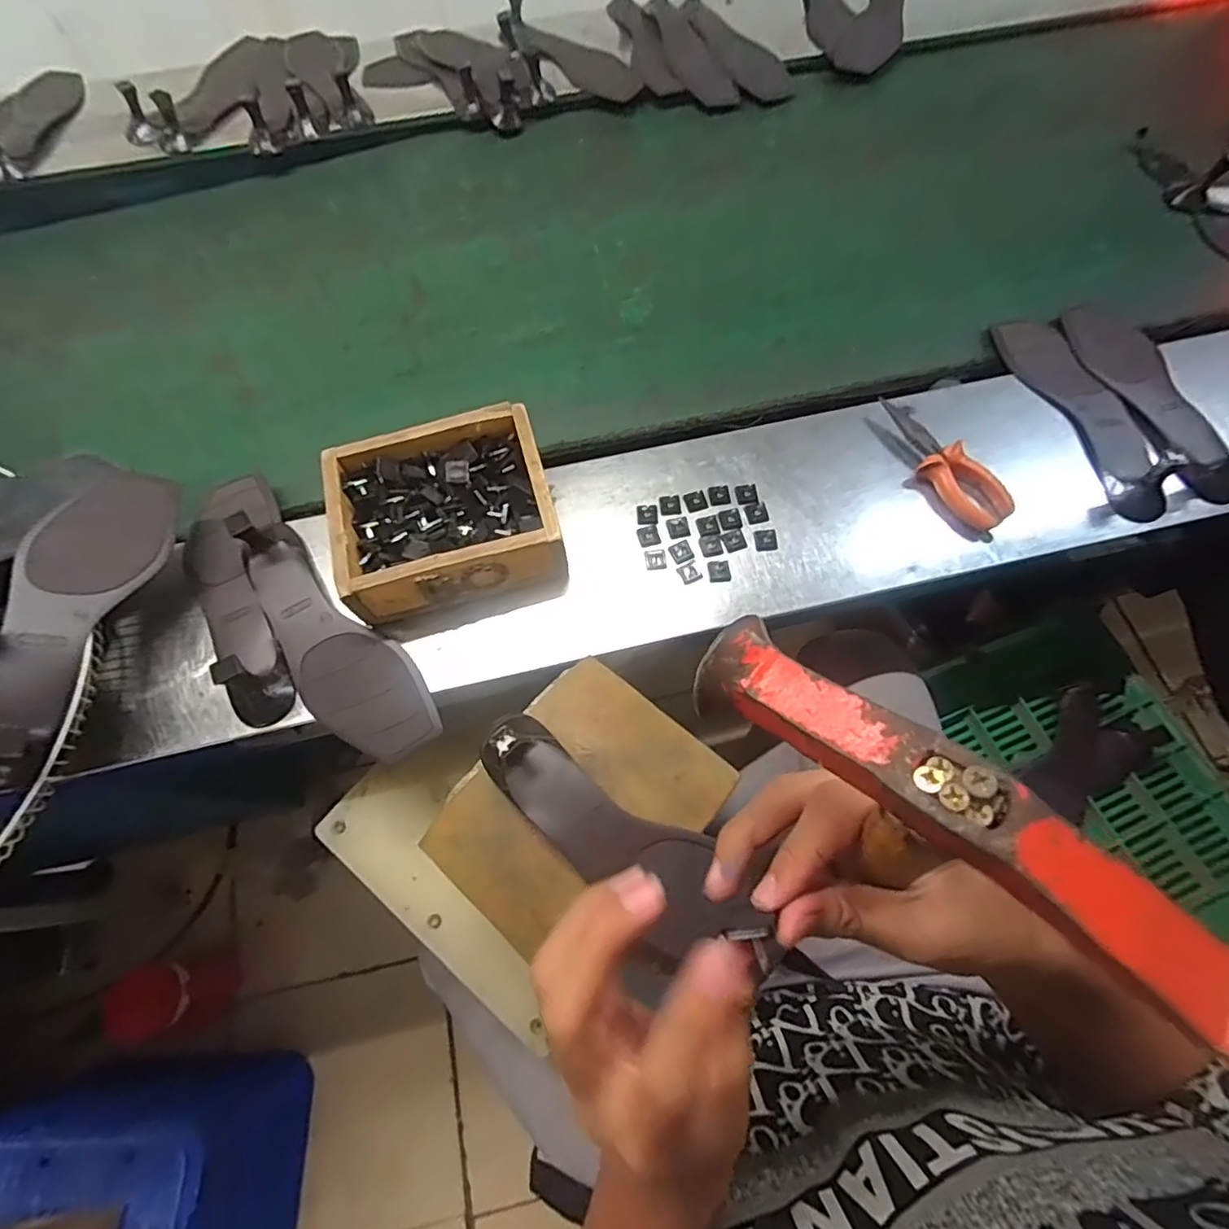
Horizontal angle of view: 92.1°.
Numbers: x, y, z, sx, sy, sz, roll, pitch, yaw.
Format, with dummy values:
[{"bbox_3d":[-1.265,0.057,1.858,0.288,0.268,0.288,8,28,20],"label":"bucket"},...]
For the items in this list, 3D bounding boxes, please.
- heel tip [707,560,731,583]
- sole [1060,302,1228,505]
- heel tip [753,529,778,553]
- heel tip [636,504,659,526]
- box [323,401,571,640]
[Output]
[{"bbox_3d":[0.093,-0.039,0.525,0.019,0.005,0.019,-7,68,-1],"label":"heel tip"},{"bbox_3d":[0.527,-0.225,0.576,0.088,0.056,0.245,-8,68,-2],"label":"sole"},{"bbox_3d":[0.137,-0.068,0.535,0.020,0.005,0.021,-6,68,-1],"label":"heel tip"},{"bbox_3d":[0.030,-0.092,0.548,0.019,0.004,0.020,-4,68,0],"label":"heel tip"},{"bbox_3d":[-0.144,-0.084,0.519,0.177,0.066,0.163,-17,68,-5],"label":"box"}]

